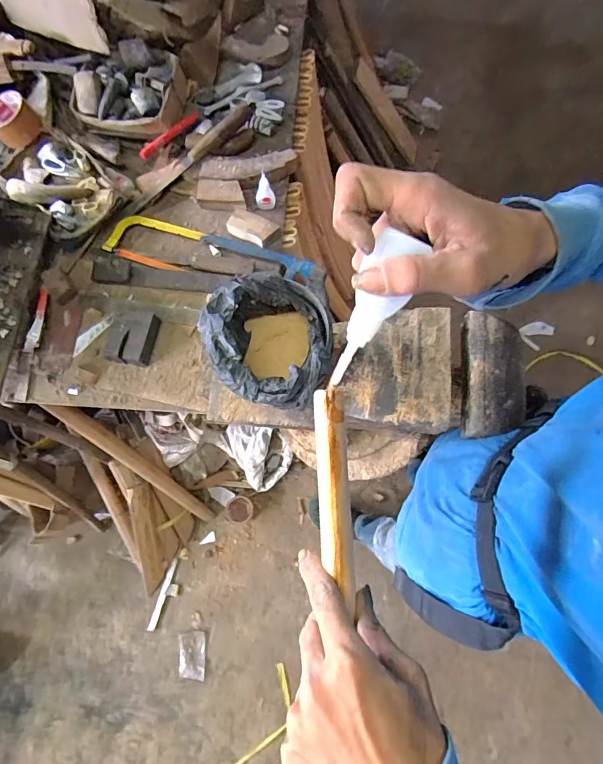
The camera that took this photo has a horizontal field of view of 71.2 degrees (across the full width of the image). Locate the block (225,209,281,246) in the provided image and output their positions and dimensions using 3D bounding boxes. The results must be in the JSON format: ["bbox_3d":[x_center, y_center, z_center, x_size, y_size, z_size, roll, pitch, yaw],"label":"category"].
[{"bbox_3d":[-0.089,-0.284,0.780,0.086,0.029,0.051,25,78,7],"label":"block"}]

